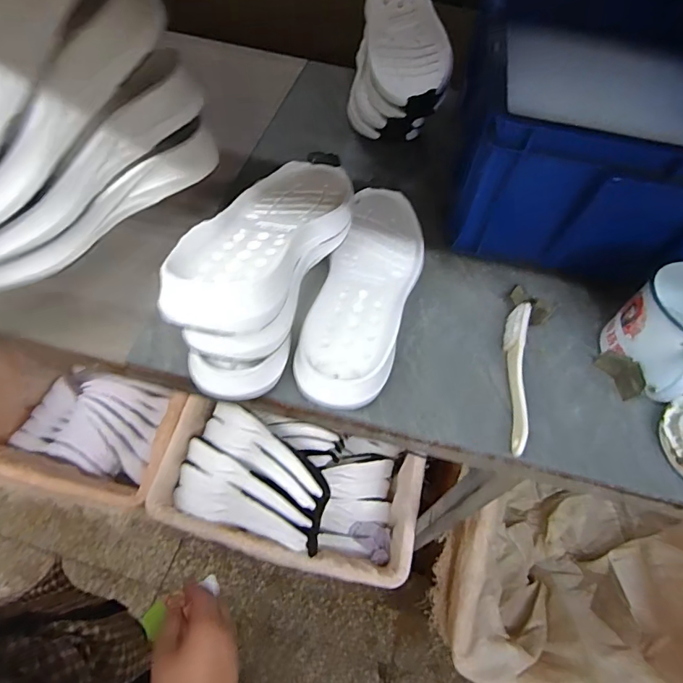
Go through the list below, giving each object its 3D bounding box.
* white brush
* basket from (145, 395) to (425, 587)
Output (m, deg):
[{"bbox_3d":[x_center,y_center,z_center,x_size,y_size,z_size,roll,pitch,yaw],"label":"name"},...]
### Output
[{"bbox_3d":[0.170,0.031,0.427,0.019,0.021,0.159,12,57,3],"label":"white brush"},{"bbox_3d":[-0.092,0.259,0.835,0.454,0.192,0.274,13,57,4],"label":"basket"}]

